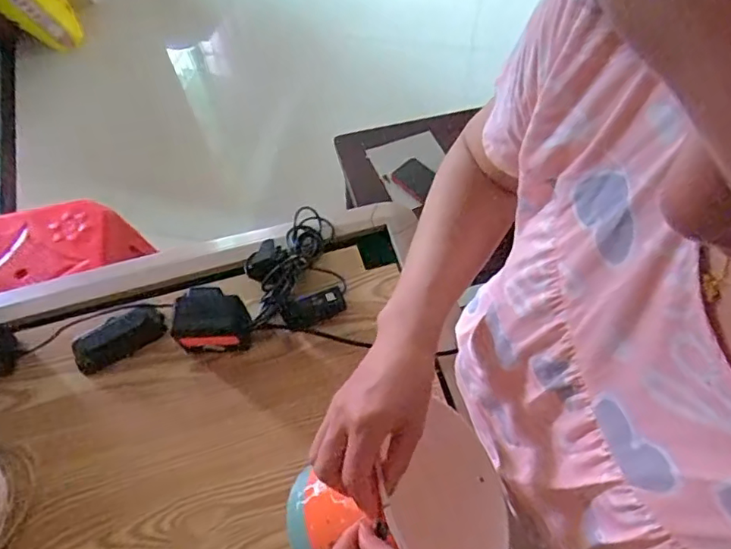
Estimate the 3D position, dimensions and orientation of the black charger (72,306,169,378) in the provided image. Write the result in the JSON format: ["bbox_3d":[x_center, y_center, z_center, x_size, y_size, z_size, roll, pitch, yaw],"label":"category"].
[{"bbox_3d":[-0.296,0.077,0.665,0.108,0.031,0.040,-27,62,-12],"label":"black charger"}]

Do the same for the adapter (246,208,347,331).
[{"bbox_3d":[-0.091,-0.013,0.705,0.116,0.040,0.174,-11,60,-3],"label":"adapter"}]

